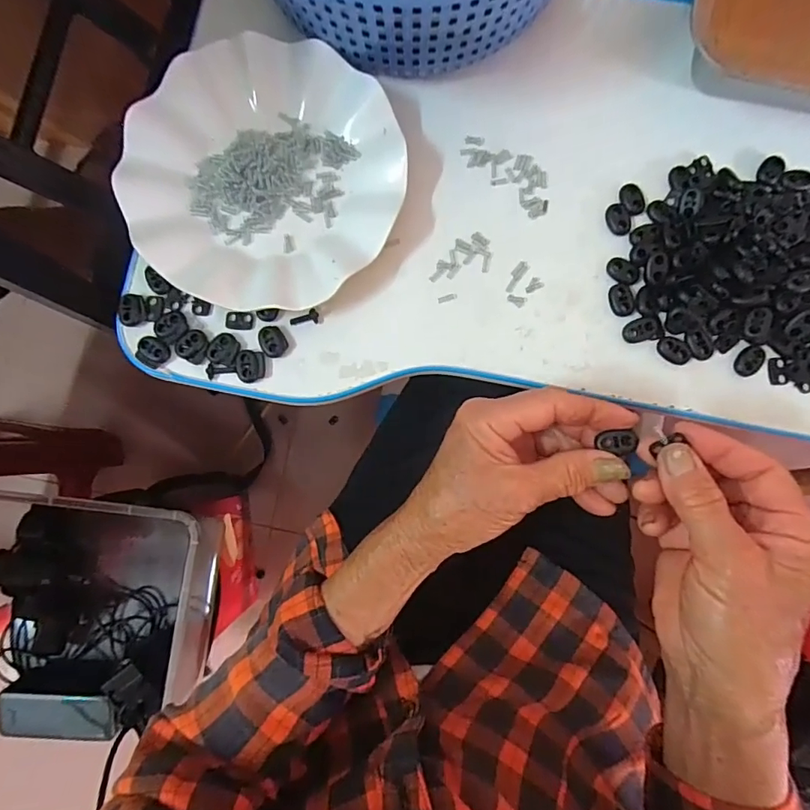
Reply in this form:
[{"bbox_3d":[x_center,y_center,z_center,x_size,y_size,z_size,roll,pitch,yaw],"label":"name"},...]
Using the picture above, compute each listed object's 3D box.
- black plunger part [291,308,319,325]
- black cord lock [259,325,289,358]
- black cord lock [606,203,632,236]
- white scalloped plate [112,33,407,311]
[{"bbox_3d":[-0.066,-0.057,0.321,0.019,0.006,0.008,-20,84,-2],"label":"black plunger part"},{"bbox_3d":[-0.087,-0.042,0.320,0.018,0.004,0.020,-36,85,-4],"label":"black cord lock"},{"bbox_3d":[0.144,-0.125,0.327,0.015,0.004,0.021,-20,84,-2],"label":"black cord lock"},{"bbox_3d":[-0.093,-0.153,0.324,0.178,0.022,0.177,0,84,0],"label":"white scalloped plate"}]

